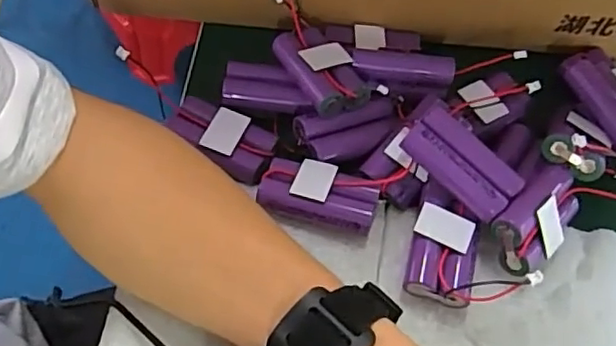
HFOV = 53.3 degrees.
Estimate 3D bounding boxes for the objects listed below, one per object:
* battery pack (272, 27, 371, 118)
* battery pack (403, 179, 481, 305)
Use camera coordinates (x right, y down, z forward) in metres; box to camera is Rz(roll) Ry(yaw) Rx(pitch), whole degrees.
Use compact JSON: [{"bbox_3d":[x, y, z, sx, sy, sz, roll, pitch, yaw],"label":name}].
[{"bbox_3d":[0.007,-0.066,0.385,0.036,0.020,0.069,-25,64,-17],"label":"battery pack"},{"bbox_3d":[0.075,0.038,0.338,0.035,0.021,0.063,14,60,4],"label":"battery pack"}]

